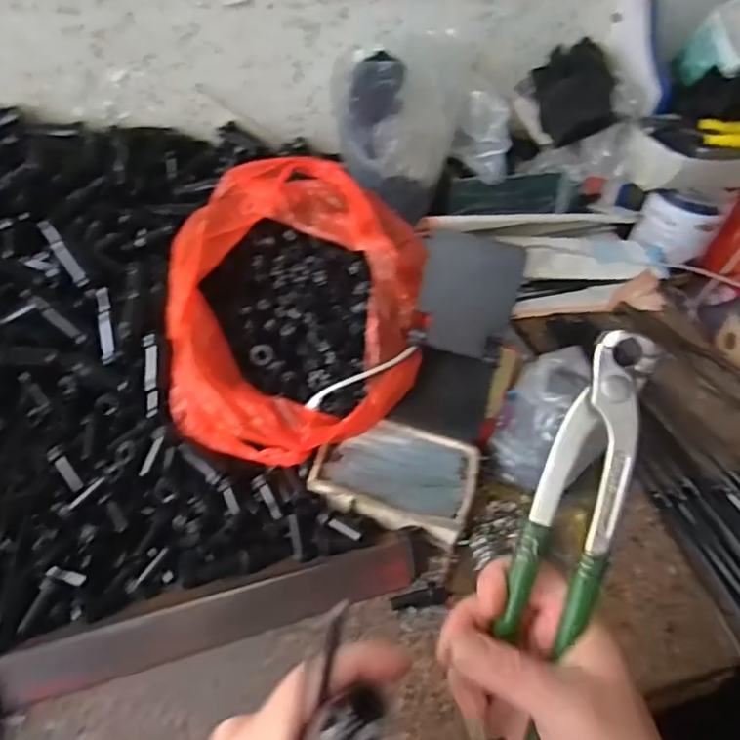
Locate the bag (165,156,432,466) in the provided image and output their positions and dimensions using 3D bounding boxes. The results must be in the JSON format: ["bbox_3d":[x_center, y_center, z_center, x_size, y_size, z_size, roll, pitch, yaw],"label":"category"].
[{"bbox_3d":[-0.062,-0.056,0.543,0.218,0.112,0.246,-2,50,-8],"label":"bag"}]

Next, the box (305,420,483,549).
[{"bbox_3d":[0.020,0.087,0.522,0.129,0.025,0.082,12,49,4],"label":"box"}]

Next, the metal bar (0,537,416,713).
[{"bbox_3d":[-0.105,0.177,0.455,0.285,0.028,0.036,-12,52,-16],"label":"metal bar"}]

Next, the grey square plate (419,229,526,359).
[{"bbox_3d":[0.080,-0.062,0.522,0.078,0.095,0.007,15,15,10],"label":"grey square plate"}]

